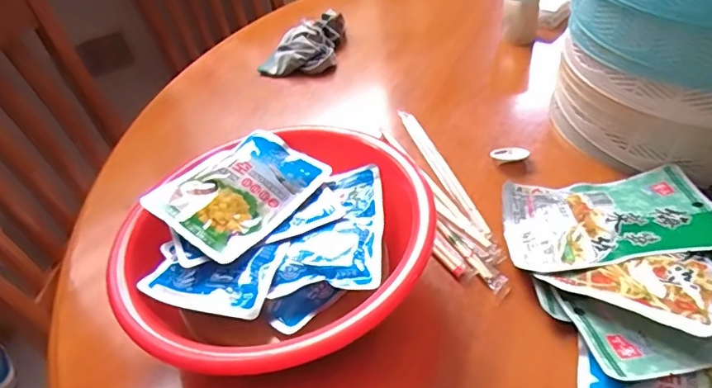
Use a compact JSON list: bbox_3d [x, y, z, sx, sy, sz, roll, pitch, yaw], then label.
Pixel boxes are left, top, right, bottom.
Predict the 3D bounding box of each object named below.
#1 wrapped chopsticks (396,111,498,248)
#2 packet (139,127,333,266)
[{"bbox_3d":[0.081,-0.026,0.482,0.018,0.012,0.209,-13,40,-7],"label":"wrapped chopsticks"},{"bbox_3d":[-0.089,-0.004,0.397,0.085,0.009,0.127,32,50,17],"label":"packet"}]

